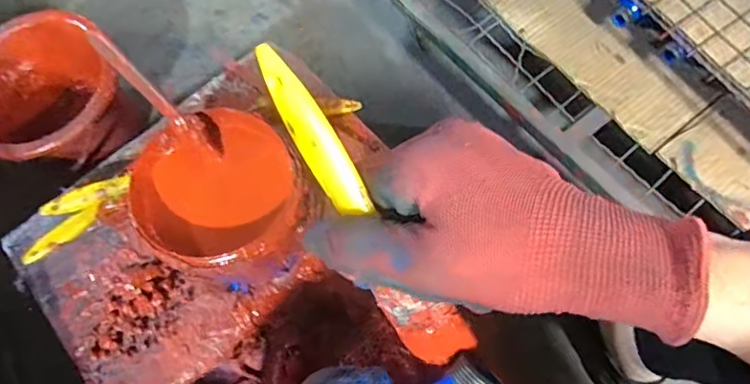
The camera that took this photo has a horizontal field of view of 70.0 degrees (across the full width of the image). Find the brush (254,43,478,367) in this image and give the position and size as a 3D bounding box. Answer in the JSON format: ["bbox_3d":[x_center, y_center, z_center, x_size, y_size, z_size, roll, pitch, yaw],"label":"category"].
[{"bbox_3d":[-0.004,0.011,0.230,0.026,0.019,0.158,-33,106,-10],"label":"brush"}]

